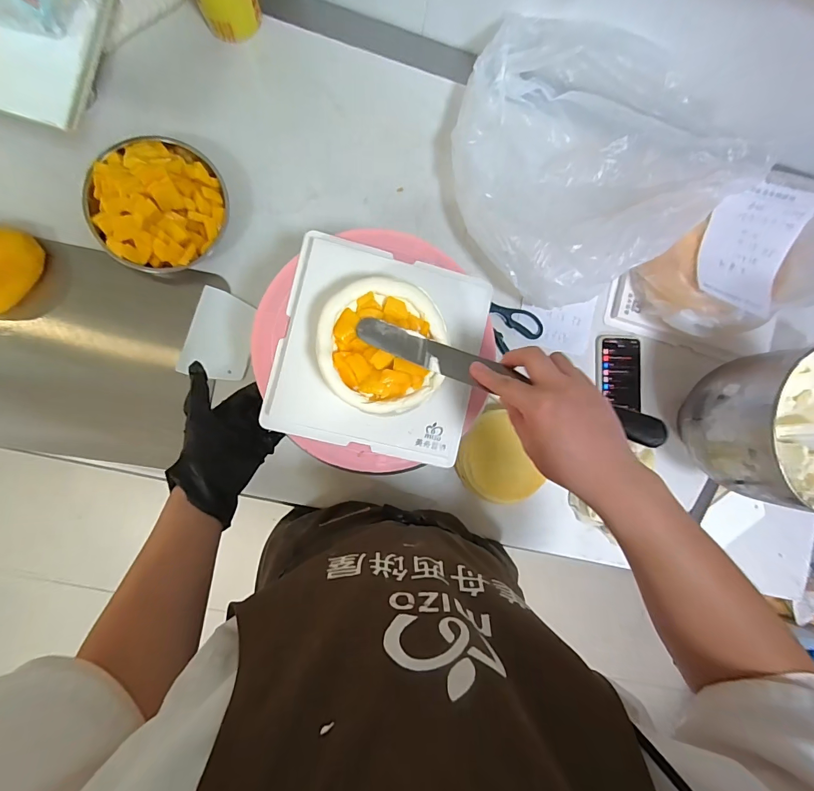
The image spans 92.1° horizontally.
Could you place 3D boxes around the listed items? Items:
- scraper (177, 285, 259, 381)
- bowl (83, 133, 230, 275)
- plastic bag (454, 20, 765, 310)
[{"bbox_3d":[-0.277,-0.089,0.584,0.092,0.010,0.125,15,88,-9],"label":"scraper"},{"bbox_3d":[-0.349,-0.270,0.550,0.176,0.070,0.180,0,90,-9],"label":"bowl"},{"bbox_3d":[0.260,-0.380,0.600,0.413,0.136,0.392,-35,95,-7],"label":"plastic bag"}]

